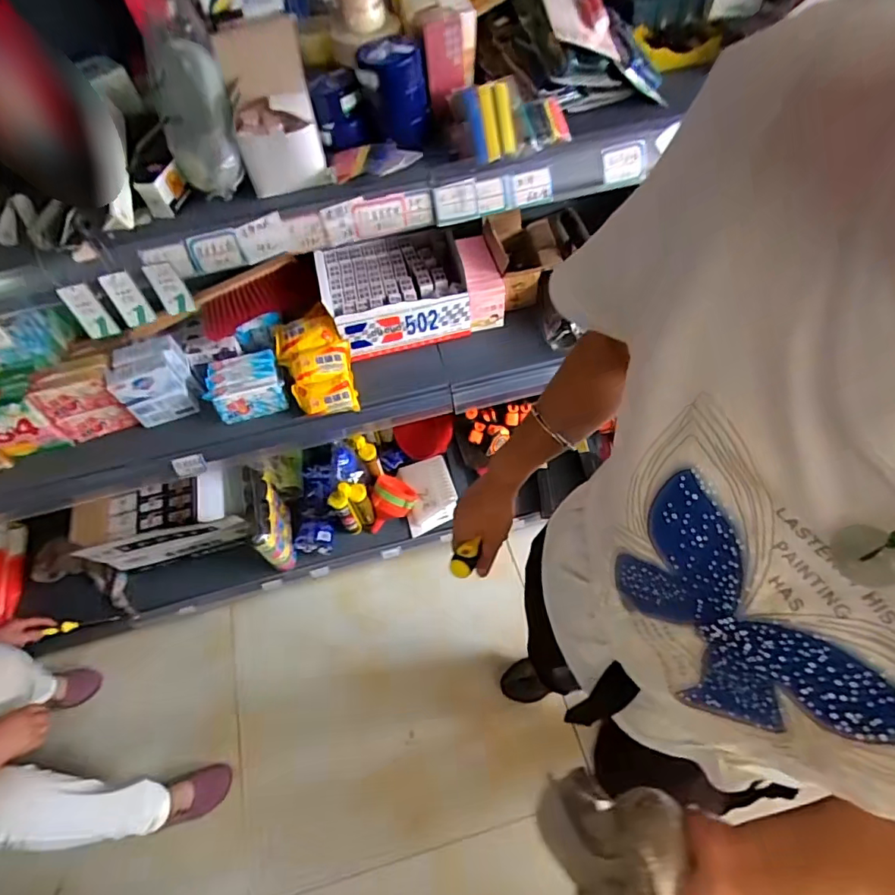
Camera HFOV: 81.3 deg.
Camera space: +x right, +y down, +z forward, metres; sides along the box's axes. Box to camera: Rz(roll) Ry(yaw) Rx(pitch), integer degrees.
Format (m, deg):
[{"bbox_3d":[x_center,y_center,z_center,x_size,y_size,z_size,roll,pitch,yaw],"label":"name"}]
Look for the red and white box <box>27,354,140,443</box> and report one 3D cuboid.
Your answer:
[{"bbox_3d":[-0.621,-0.091,0.903,0.117,0.122,0.080,-16,59,-6],"label":"red and white box"}]

